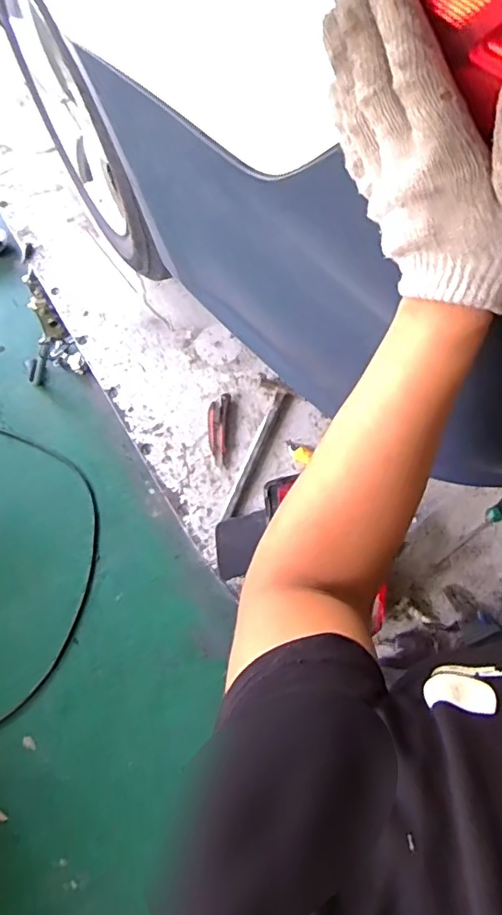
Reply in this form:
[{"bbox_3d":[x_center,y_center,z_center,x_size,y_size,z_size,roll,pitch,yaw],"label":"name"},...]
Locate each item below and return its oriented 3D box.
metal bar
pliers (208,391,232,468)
[{"bbox_3d":[0.004,-0.009,1.088,0.023,0.021,0.291,22,73,9],"label":"metal bar"},{"bbox_3d":[-0.066,-0.059,1.108,0.044,0.023,0.149,2,71,2],"label":"pliers"}]

